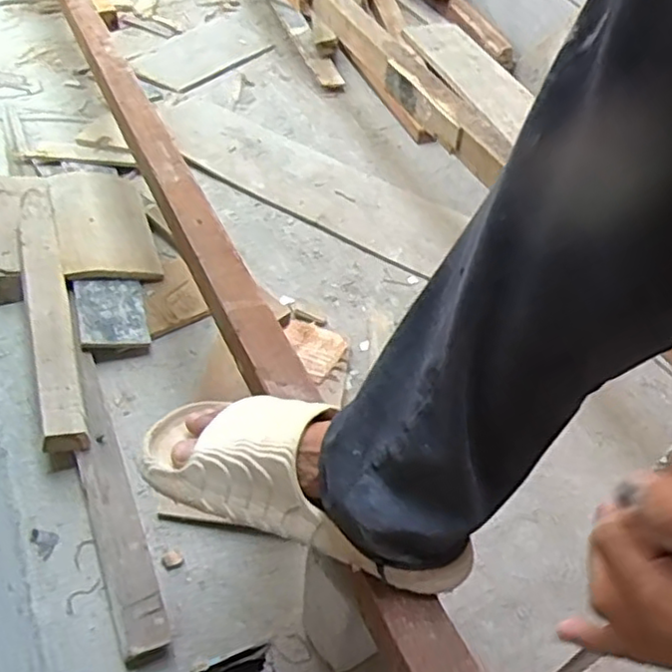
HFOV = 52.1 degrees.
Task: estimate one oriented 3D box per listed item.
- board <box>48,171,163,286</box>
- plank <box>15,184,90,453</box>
[{"bbox_3d":[-0.417,-0.205,1.220,0.161,0.030,0.320,3,44,-31],"label":"board"},{"bbox_3d":[-0.435,-0.069,1.027,0.064,0.040,0.567,-12,48,-17],"label":"plank"}]

